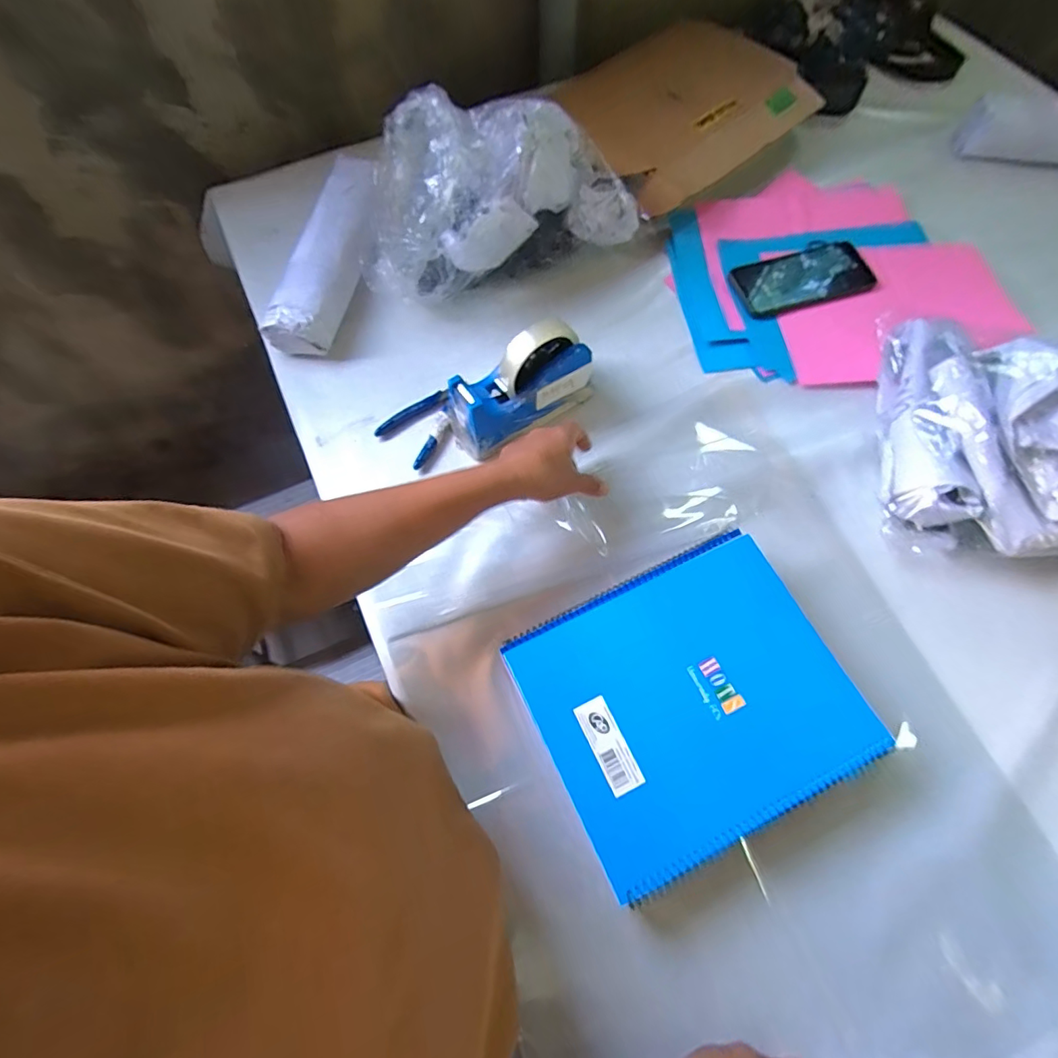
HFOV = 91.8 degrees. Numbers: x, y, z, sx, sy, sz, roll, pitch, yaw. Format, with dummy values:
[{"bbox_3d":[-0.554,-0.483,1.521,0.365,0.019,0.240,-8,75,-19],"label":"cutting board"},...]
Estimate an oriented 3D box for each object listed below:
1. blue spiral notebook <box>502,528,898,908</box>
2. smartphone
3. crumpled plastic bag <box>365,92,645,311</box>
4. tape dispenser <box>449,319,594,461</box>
[{"bbox_3d":[0.133,0.136,0.425,0.246,0.012,0.209,-25,70,-8],"label":"blue spiral notebook"},{"bbox_3d":[0.348,-0.318,0.655,0.172,0.010,0.086,-15,69,-5],"label":"smartphone"},{"bbox_3d":[-0.048,-0.392,0.598,0.314,0.178,0.154,-25,70,-8],"label":"crumpled plastic bag"},{"bbox_3d":[-0.005,-0.148,0.538,0.159,0.107,0.054,-26,70,-9],"label":"tape dispenser"}]

